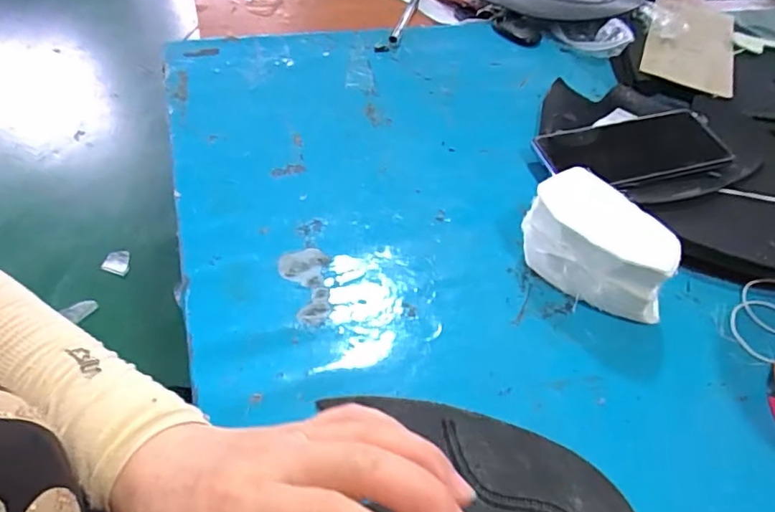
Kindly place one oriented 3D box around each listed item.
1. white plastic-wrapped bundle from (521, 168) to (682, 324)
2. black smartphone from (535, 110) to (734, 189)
[{"bbox_3d":[0.148,-0.004,0.378,0.109,0.072,0.049,39,58,23],"label":"white plastic-wrapped bundle"},{"bbox_3d":[0.214,-0.094,0.463,0.154,0.009,0.075,-11,54,-14],"label":"black smartphone"}]

